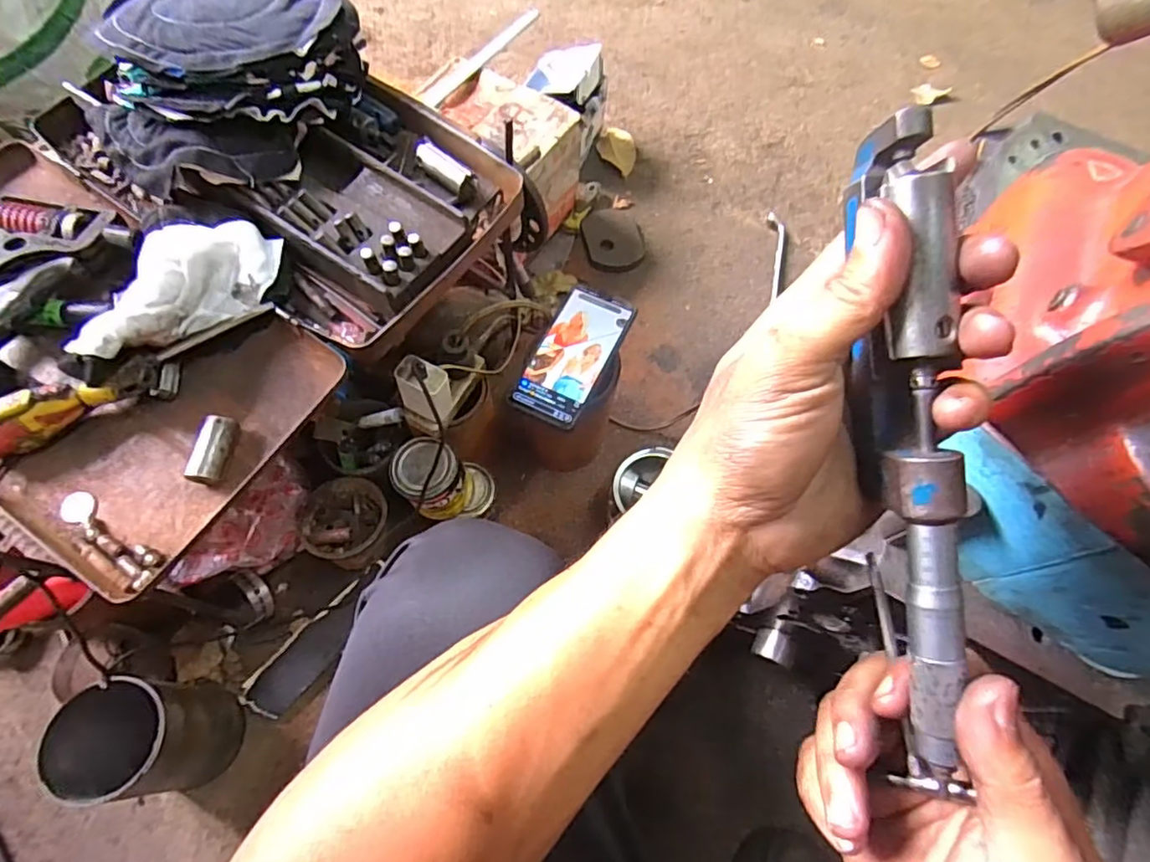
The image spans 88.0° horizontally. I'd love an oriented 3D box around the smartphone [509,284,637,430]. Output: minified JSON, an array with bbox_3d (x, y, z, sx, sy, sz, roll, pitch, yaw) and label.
[{"bbox_3d":[-0.001,-0.082,0.626,0.080,0.010,0.163,24,67,7],"label":"smartphone"}]

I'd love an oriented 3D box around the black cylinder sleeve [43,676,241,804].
[{"bbox_3d":[-0.401,0.291,0.573,0.094,0.170,0.092,-3,67,-5],"label":"black cylinder sleeve"}]

